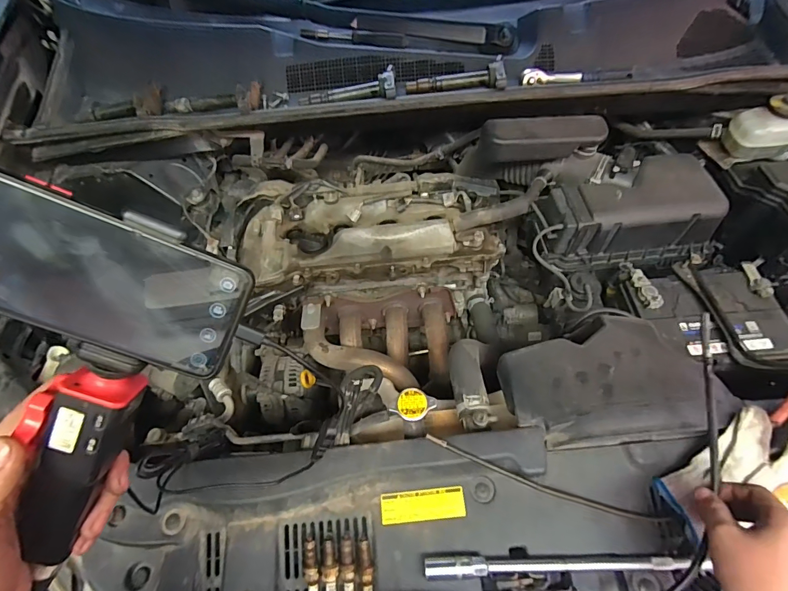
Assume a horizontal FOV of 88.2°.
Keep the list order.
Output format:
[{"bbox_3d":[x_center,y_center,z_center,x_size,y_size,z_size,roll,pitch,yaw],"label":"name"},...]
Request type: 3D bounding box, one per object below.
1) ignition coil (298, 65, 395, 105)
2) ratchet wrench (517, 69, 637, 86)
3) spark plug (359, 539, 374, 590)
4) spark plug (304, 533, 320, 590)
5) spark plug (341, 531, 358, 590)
[{"bbox_3d":[-0.078,-0.355,0.691,0.162,0.031,0.062,1,59,3],"label":"ignition coil"},{"bbox_3d":[0.312,-0.375,0.693,0.188,0.020,0.031,-7,59,-1],"label":"ratchet wrench"},{"bbox_3d":[-0.030,0.303,0.442,0.013,0.014,0.063,-7,79,-1],"label":"spark plug"},{"bbox_3d":[-0.090,0.304,0.450,0.015,0.019,0.068,-6,86,-1],"label":"spark plug"},{"bbox_3d":[-0.048,0.301,0.447,0.016,0.019,0.069,-5,78,0],"label":"spark plug"}]

